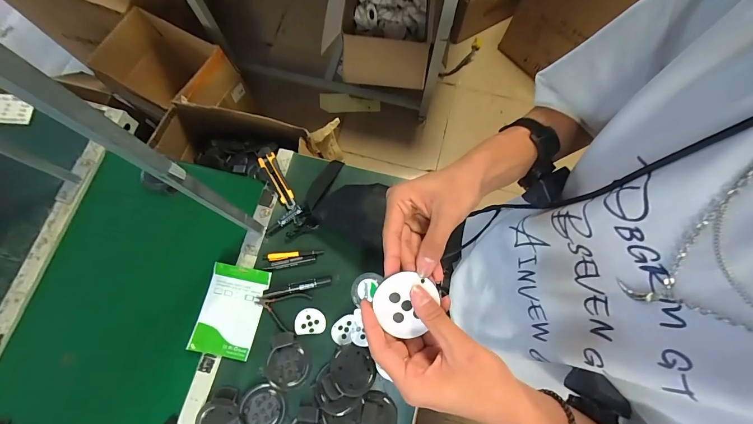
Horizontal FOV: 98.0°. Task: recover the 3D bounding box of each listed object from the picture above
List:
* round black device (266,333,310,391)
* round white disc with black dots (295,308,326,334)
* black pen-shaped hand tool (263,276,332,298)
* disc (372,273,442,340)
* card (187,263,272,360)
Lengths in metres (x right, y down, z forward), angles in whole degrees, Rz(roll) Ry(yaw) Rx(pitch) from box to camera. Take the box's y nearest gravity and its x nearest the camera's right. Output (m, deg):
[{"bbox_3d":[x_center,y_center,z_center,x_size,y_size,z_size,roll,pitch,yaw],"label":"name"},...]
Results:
[{"bbox_3d":[-0.173,0.288,0.636,0.079,0.015,0.100,0,76,0],"label":"round black device"},{"bbox_3d":[-0.135,0.221,0.664,0.061,0.006,0.049,-1,76,0],"label":"round white disc with black dots"},{"bbox_3d":[-0.164,0.155,0.678,0.138,0.009,0.020,-13,76,-3],"label":"black pen-shaped hand tool"},{"bbox_3d":[0.025,0.085,0.304,0.054,0.004,0.057,0,92,-3],"label":"disc"},{"bbox_3d":[-0.295,0.196,0.661,0.114,0.020,0.172,12,76,3],"label":"card"}]

